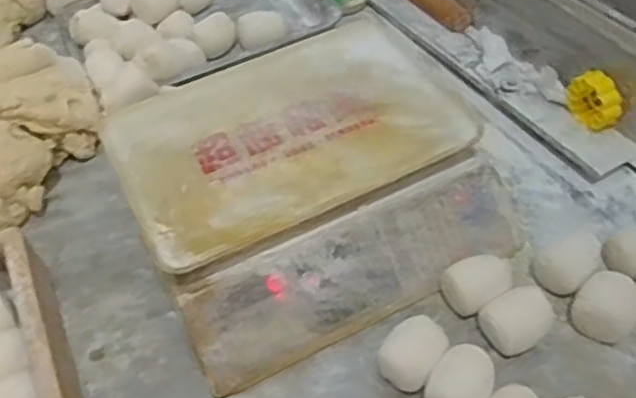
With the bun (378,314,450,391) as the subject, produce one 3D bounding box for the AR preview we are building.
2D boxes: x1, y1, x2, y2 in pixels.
[{"bbox_3d":[0.083,0.136,0.588,0.045,0.042,0.058,28,57,25],"label":"bun"}]

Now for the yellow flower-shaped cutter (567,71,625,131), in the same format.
[{"bbox_3d":[0.309,-0.111,0.755,0.018,0.068,0.063,-36,56,-24],"label":"yellow flower-shaped cutter"}]

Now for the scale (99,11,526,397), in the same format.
[{"bbox_3d":[-0.012,-0.025,0.691,0.336,0.097,0.316,-23,52,-15],"label":"scale"}]

